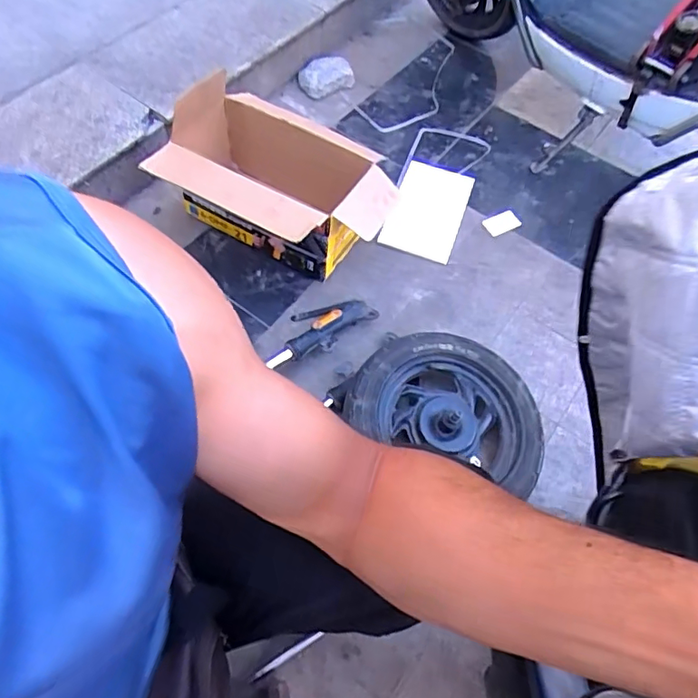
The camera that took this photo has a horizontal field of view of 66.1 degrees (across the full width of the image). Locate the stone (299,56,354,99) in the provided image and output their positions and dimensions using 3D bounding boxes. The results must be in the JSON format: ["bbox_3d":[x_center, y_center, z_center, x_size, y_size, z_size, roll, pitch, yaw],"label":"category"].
[{"bbox_3d":[-0.061,-0.769,1.520,0.161,0.066,0.099,-11,61,-9],"label":"stone"}]

